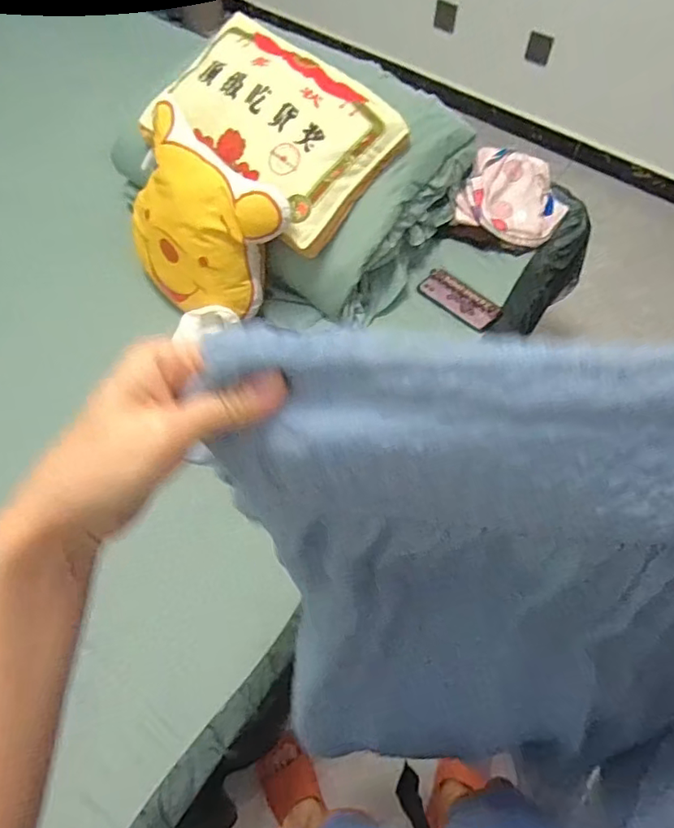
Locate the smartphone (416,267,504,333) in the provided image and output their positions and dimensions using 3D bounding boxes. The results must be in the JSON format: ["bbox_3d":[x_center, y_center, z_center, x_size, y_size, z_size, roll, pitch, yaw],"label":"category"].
[{"bbox_3d":[0.238,-0.225,1.055,0.164,0.012,0.071,41,69,18],"label":"smartphone"}]

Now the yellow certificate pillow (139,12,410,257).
[{"bbox_3d":[-0.121,-0.524,0.971,0.435,0.114,0.296,38,68,17],"label":"yellow certificate pillow"}]

